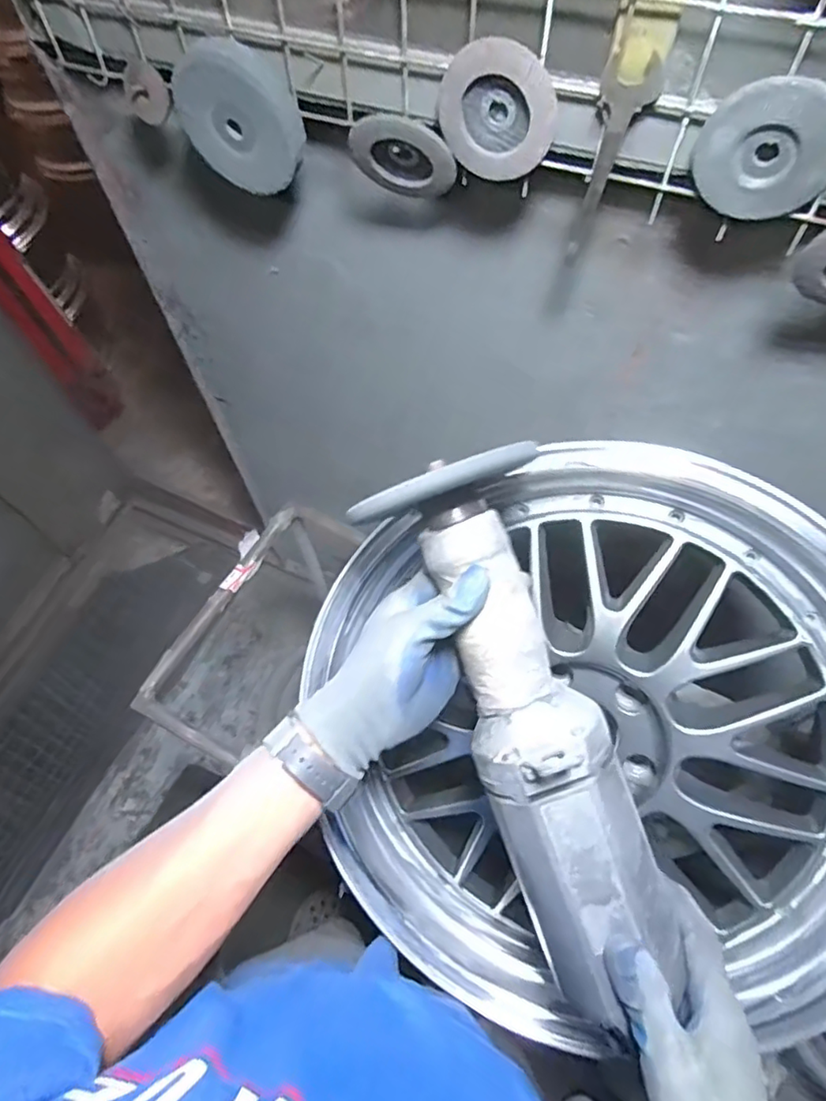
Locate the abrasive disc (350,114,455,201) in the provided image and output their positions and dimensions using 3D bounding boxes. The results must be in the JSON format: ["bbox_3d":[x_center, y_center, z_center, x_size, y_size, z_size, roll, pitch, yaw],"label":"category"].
[{"bbox_3d":[-0.002,-0.355,0.551,0.090,0.107,0.016,11,85,35],"label":"abrasive disc"}]

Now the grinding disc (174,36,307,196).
[{"bbox_3d":[-0.159,-0.401,0.559,0.117,0.111,0.025,18,63,12],"label":"grinding disc"}]

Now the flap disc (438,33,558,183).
[{"bbox_3d":[0.067,-0.349,0.480,0.094,0.095,0.014,19,64,13],"label":"flap disc"}]

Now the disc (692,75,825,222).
[{"bbox_3d":[0.251,-0.282,0.425,0.092,0.085,0.010,21,64,14],"label":"disc"}]

